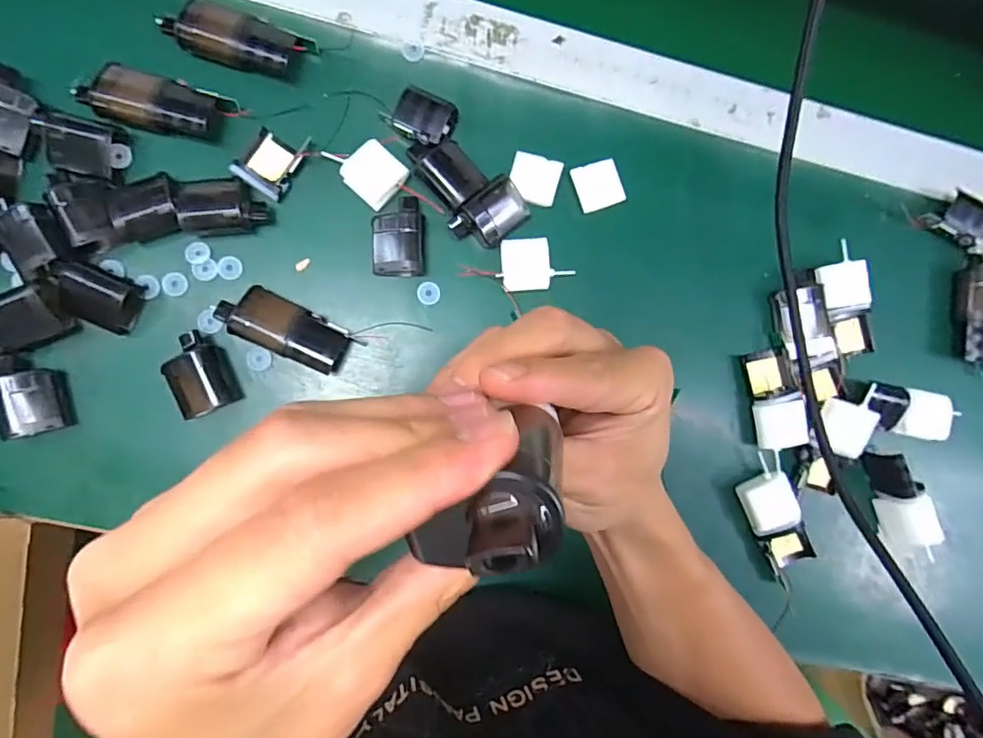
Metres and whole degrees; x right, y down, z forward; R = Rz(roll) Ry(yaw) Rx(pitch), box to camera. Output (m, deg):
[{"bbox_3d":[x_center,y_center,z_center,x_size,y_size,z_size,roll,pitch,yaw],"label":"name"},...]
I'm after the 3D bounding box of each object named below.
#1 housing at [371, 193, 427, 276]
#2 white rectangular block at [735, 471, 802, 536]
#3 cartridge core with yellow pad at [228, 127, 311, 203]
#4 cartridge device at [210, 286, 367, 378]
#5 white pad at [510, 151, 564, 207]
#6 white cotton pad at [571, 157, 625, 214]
[{"bbox_3d":[-0.067,-0.095,0.382,0.037,0.020,0.058,0,89,-7],"label":"housing"},{"bbox_3d":[0.213,0.103,0.403,0.037,0.016,0.040,-26,91,-7],"label":"white rectangular block"},{"bbox_3d":[-0.156,-0.149,0.370,0.036,0.013,0.048,28,86,-5],"label":"cartridge core with yellow pad"},{"bbox_3d":[-0.145,-0.029,0.373,0.093,0.023,0.037,26,86,-5],"label":"cartridge device"},{"bbox_3d":[0.033,-0.142,0.395,0.036,0.006,0.036,13,88,-6],"label":"white pad"},{"bbox_3d":[0.082,-0.140,0.400,0.036,0.004,0.034,-19,91,-6],"label":"white cotton pad"}]

